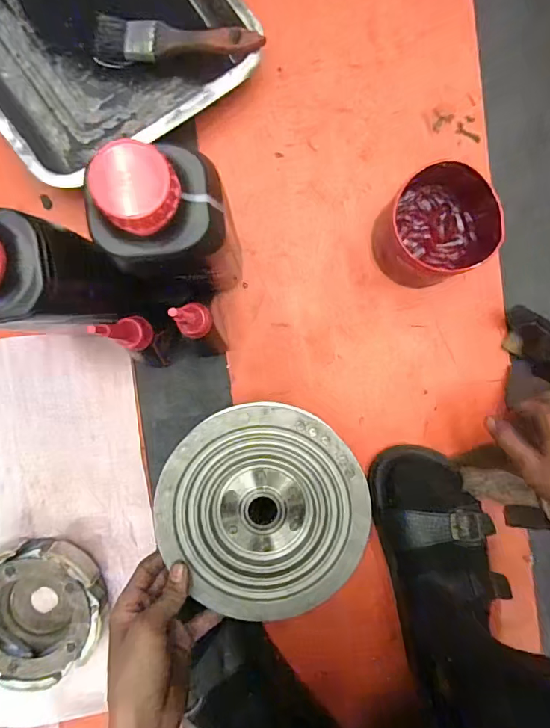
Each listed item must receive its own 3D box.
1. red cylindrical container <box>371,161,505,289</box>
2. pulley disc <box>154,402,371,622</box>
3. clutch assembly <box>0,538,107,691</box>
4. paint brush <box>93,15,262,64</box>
[{"bbox_3d":[0.151,-0.134,0.424,0.093,0.075,0.103,-21,92,-1],"label":"red cylindrical container"},{"bbox_3d":[-0.010,0.126,0.376,0.172,0.019,0.177,0,92,-2],"label":"pulley disc"},{"bbox_3d":[-0.245,0.252,0.443,0.132,0.044,0.135,0,92,-2],"label":"clutch assembly"},{"bbox_3d":[-0.102,-0.321,0.429,0.180,0.020,0.048,12,91,16],"label":"paint brush"}]

